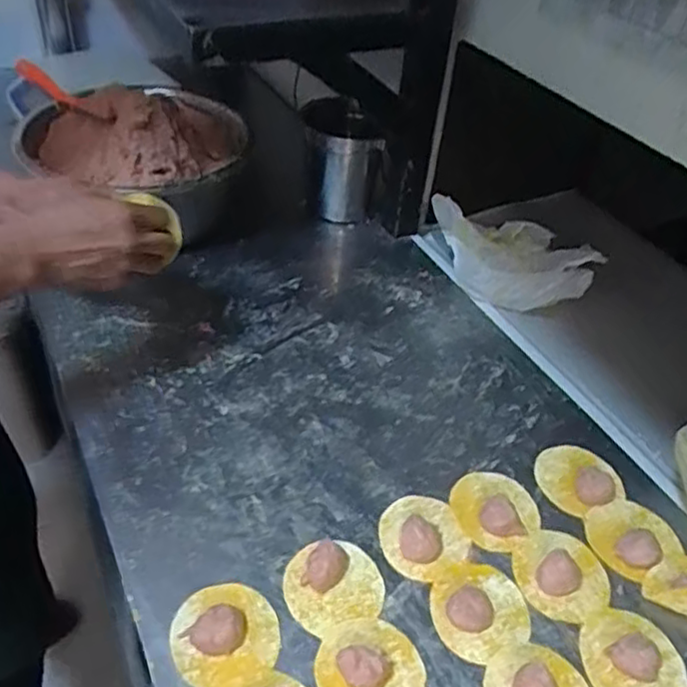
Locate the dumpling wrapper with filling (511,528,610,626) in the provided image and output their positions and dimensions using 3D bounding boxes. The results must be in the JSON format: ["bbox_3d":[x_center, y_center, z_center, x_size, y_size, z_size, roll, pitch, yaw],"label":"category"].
[{"bbox_3d":[0.186,0.191,0.565,0.078,0.019,0.077,3,43,-2],"label":"dumpling wrapper with filling"}]

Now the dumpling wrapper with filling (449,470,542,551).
[{"bbox_3d":[0.140,0.143,0.609,0.076,0.023,0.076,-23,50,-27],"label":"dumpling wrapper with filling"}]

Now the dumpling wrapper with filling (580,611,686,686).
[{"bbox_3d":[0.225,0.241,0.516,0.075,0.018,0.079,3,43,-2],"label":"dumpling wrapper with filling"}]

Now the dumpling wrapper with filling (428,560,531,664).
[{"bbox_3d":[0.111,0.210,0.538,0.079,0.018,0.074,3,43,-2],"label":"dumpling wrapper with filling"}]

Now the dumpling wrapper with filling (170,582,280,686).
[{"bbox_3d":[-0.090,0.217,0.510,0.078,0.015,0.075,3,43,-2],"label":"dumpling wrapper with filling"}]

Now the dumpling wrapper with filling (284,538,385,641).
[{"bbox_3d":[-0.008,0.191,0.544,0.079,0.022,0.069,-14,46,-19],"label":"dumpling wrapper with filling"}]

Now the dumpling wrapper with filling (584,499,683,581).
[{"bbox_3d":[0.259,0.164,0.595,0.076,0.019,0.067,-19,48,-23],"label":"dumpling wrapper with filling"}]

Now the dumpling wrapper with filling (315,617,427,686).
[{"bbox_3d":[0.020,0.239,0.493,0.076,0.019,0.079,3,43,-2],"label":"dumpling wrapper with filling"}]

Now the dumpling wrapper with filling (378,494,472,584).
[{"bbox_3d":[0.070,0.161,0.583,0.075,0.021,0.075,3,43,-2],"label":"dumpling wrapper with filling"}]

